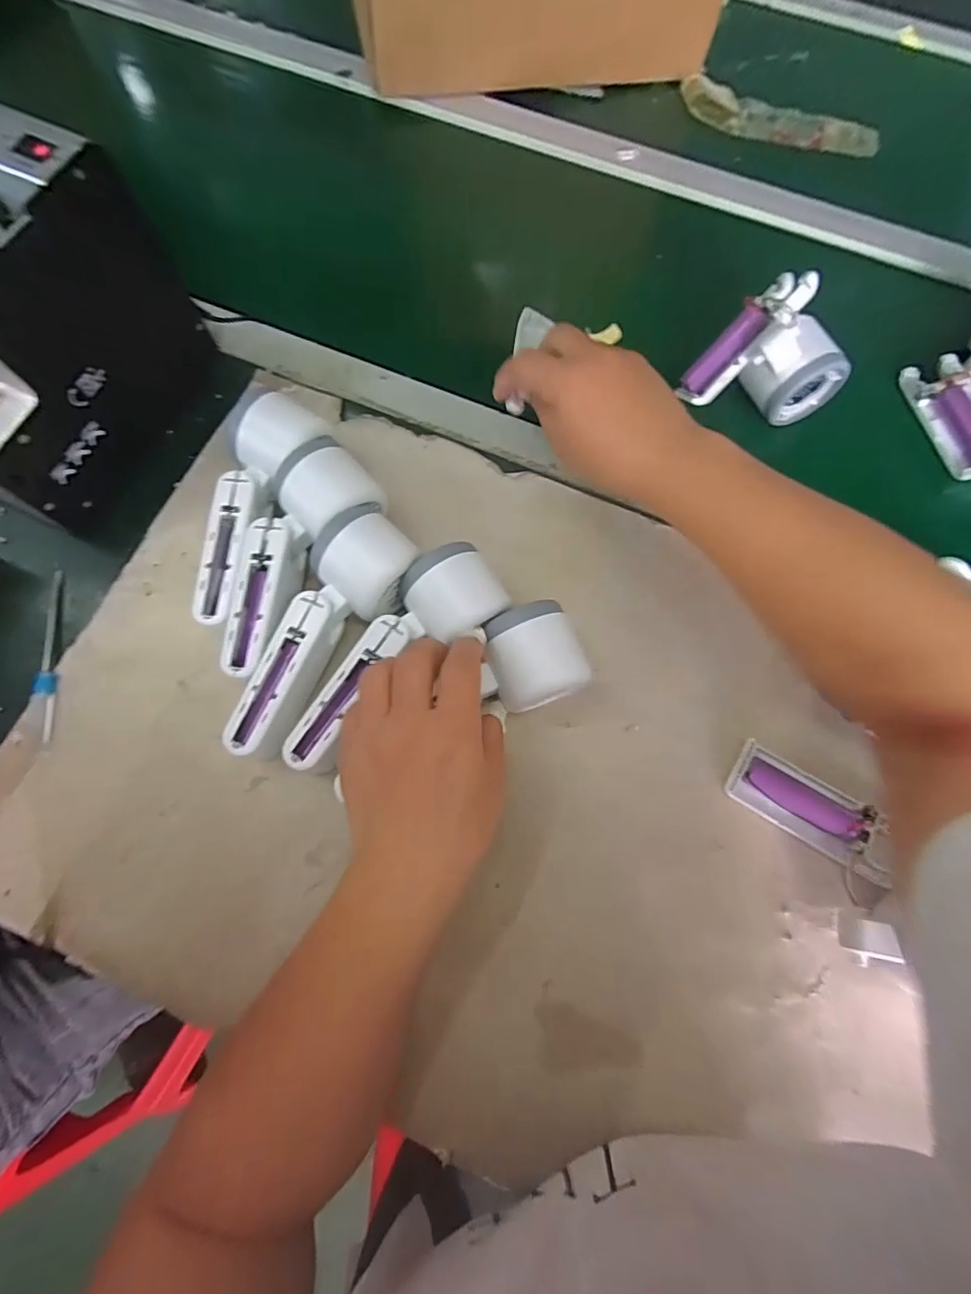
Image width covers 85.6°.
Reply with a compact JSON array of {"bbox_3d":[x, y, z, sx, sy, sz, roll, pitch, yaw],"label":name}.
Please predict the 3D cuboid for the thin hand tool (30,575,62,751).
[{"bbox_3d":[-0.288,0.005,0.343,0.012,0.006,0.124,-9,74,-5],"label":"thin hand tool"}]

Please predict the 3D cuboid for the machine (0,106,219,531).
[{"bbox_3d":[-0.300,-0.199,0.328,0.134,0.143,0.185,26,74,5],"label":"machine"}]

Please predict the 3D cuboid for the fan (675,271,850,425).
[{"bbox_3d":[0.210,-0.205,0.387,0.089,0.079,0.090,1,74,-2],"label":"fan"}]

